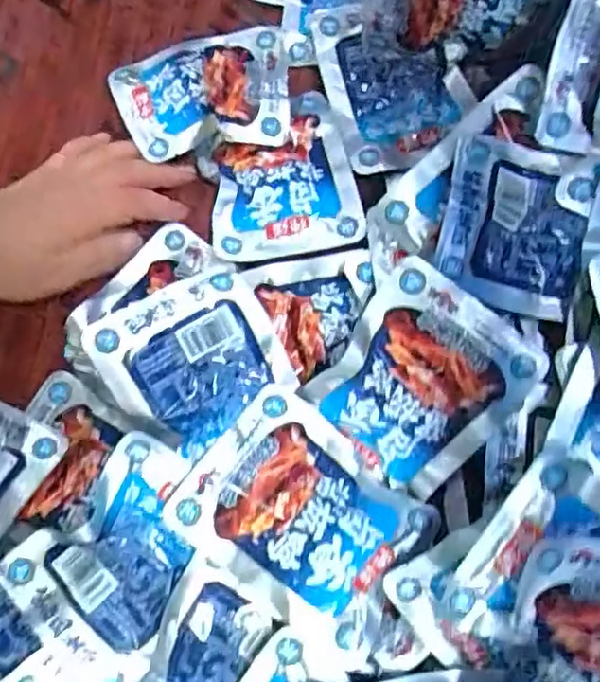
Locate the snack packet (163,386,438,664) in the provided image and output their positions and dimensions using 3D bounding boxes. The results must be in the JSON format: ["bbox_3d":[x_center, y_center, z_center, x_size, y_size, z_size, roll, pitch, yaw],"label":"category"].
[{"bbox_3d":[0.002,0.096,0.363,0.121,0.030,0.097,38,79,10],"label":"snack packet"}]

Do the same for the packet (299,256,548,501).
[{"bbox_3d":[0.065,0.025,0.367,0.099,0.012,0.113,38,103,1],"label":"packet"}]

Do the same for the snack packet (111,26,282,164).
[{"bbox_3d":[-0.071,-0.178,0.462,0.120,0.022,0.098,-8,75,-1],"label":"snack packet"}]

